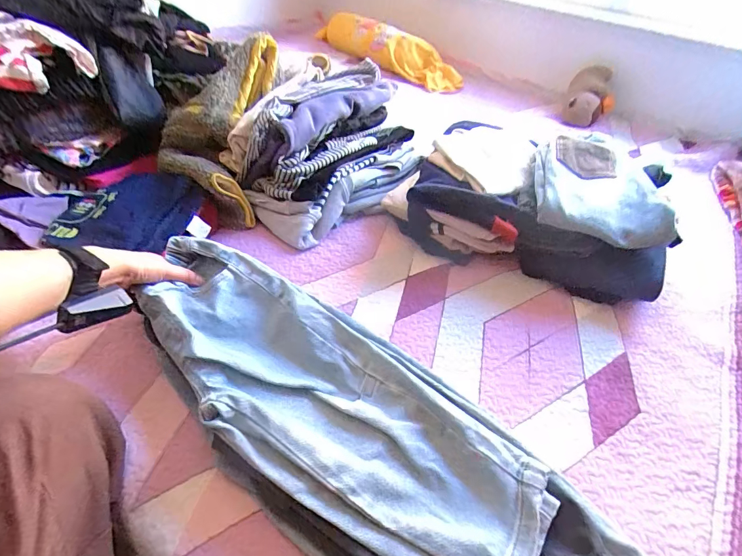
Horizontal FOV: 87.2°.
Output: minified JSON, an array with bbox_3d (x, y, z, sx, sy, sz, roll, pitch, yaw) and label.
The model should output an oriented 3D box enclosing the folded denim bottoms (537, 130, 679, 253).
[{"bbox_3d":[0.396,-0.174,0.692,0.207,0.055,0.273,11,45,5],"label":"folded denim bottoms"}]

